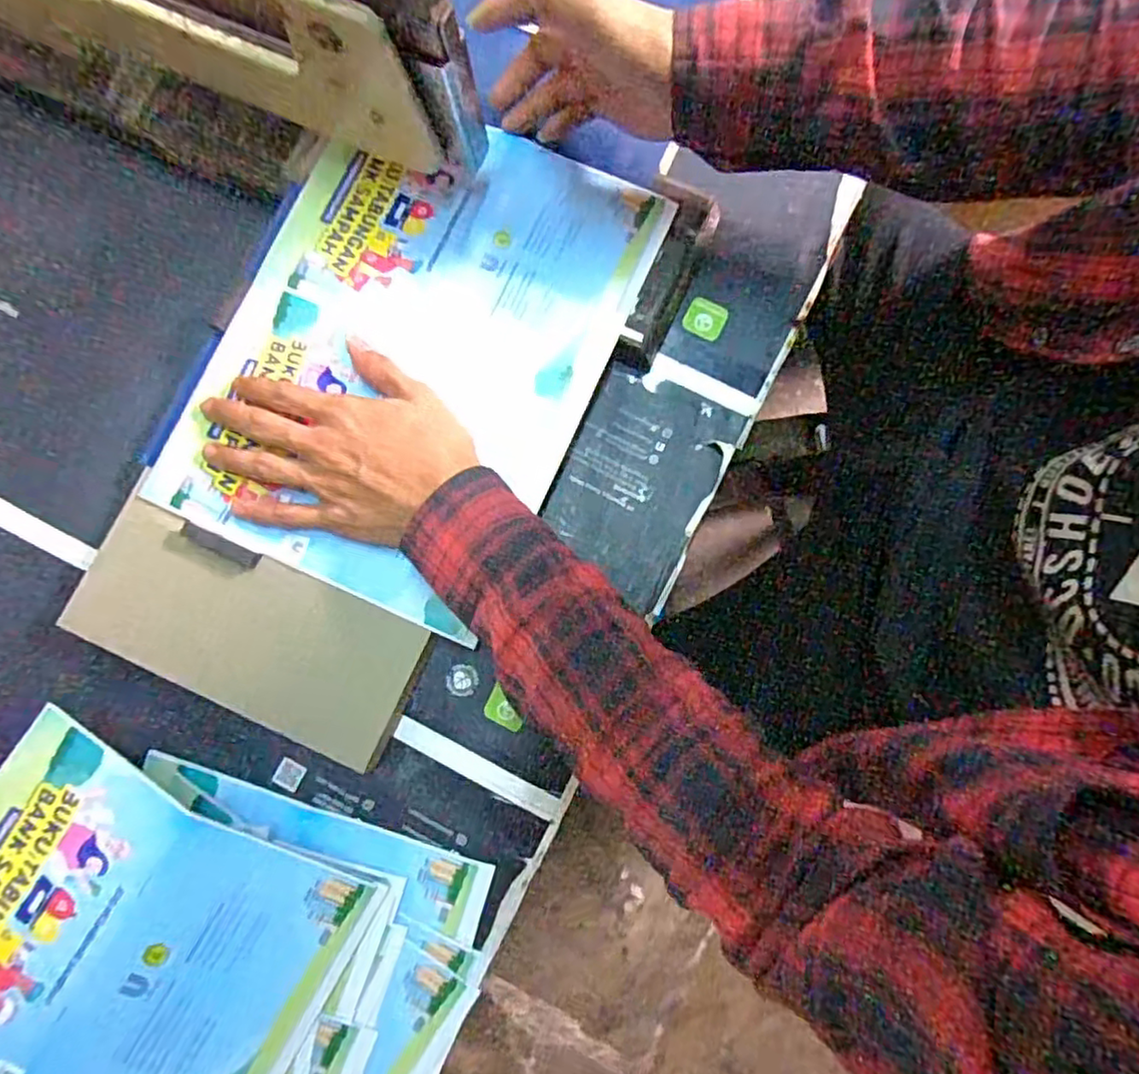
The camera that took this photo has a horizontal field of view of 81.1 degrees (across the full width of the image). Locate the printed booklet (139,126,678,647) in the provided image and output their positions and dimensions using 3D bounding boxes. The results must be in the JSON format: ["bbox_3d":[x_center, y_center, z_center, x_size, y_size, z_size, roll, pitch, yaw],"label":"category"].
[{"bbox_3d":[-0.097,-0.118,0.413,0.221,0.006,0.300,23,84,2],"label":"printed booklet"}]

